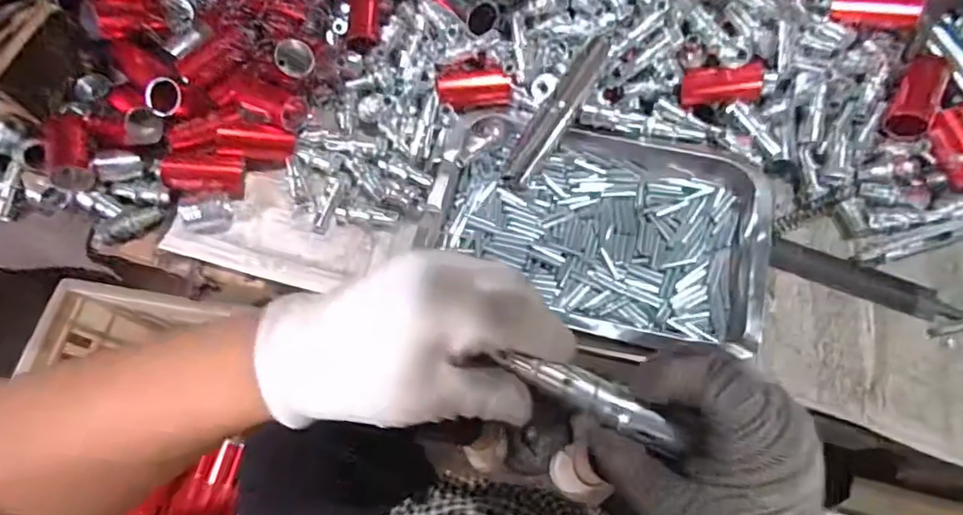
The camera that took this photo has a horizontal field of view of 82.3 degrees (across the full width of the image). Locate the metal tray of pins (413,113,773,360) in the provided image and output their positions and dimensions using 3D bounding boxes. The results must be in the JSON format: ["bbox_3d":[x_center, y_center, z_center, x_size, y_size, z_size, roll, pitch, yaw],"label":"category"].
[{"bbox_3d":[0.085,-0.027,0.432,0.254,0.028,0.169,12,68,7],"label":"metal tray of pins"}]

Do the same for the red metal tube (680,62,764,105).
[{"bbox_3d":[0.197,-0.141,0.454,0.060,0.021,0.026,1,66,23],"label":"red metal tube"}]

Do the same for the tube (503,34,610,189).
[{"bbox_3d":[0.059,-0.113,0.436,0.024,0.019,0.127,35,99,15],"label":"tube"}]

